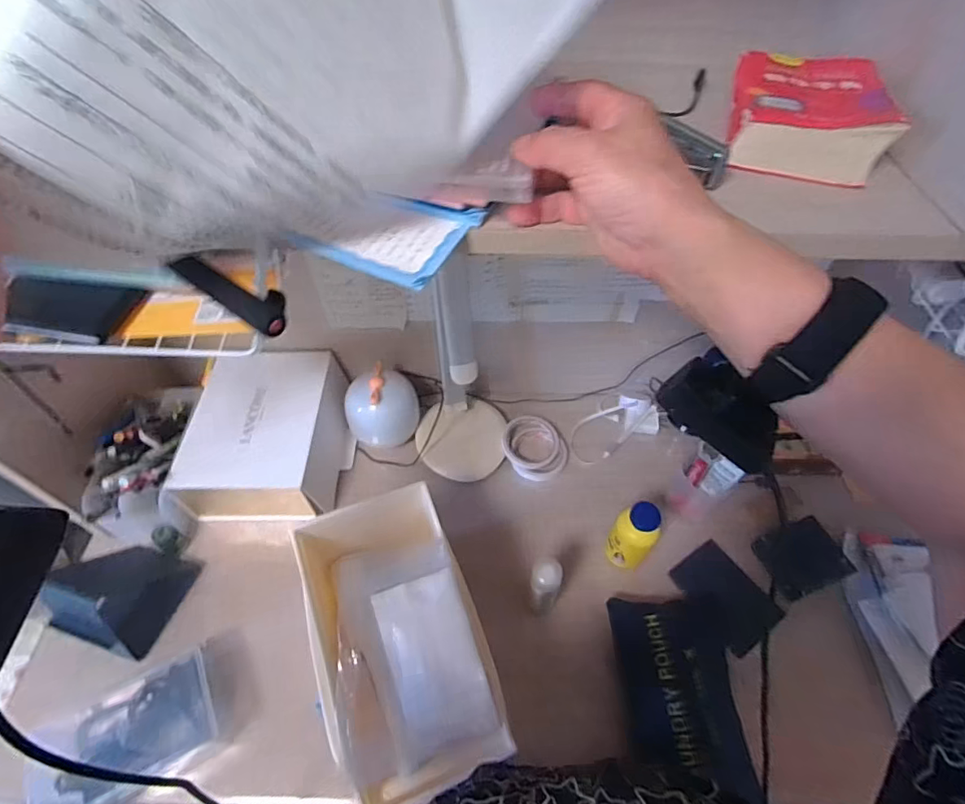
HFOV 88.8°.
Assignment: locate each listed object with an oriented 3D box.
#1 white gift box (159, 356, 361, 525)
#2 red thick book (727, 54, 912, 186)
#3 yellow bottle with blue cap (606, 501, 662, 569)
[{"bbox_3d":[-0.324,0.048,0.769,0.221,0.109,0.241,1,53,0],"label":"white gift box"},{"bbox_3d":[0.240,-0.219,0.370,0.100,0.035,0.151,16,54,12],"label":"red thick book"},{"bbox_3d":[0.199,0.184,0.659,0.056,0.133,0.047,37,61,24],"label":"yellow bottle with blue cap"}]

